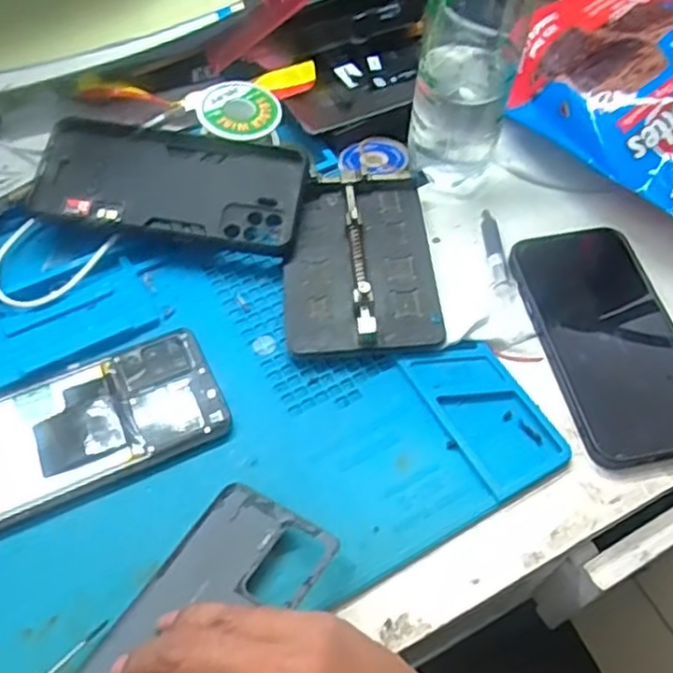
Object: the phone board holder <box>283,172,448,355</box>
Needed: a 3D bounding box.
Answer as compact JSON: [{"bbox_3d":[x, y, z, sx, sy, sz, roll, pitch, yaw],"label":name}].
[{"bbox_3d":[0.014,-0.049,0.413,0.088,0.016,0.125,-3,57,-3],"label":"phone board holder"}]

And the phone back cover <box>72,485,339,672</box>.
[{"bbox_3d":[-0.070,0.134,0.300,0.070,0.009,0.154,16,51,35],"label":"phone back cover"}]

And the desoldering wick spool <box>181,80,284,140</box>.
[{"bbox_3d":[-0.067,-0.150,0.458,0.052,0.014,0.061,-23,60,-15],"label":"desoldering wick spool"}]

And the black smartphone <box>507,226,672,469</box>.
[{"bbox_3d":[0.155,-0.001,0.394,0.075,0.010,0.146,-11,58,-8],"label":"black smartphone"}]

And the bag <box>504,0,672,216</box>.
[{"bbox_3d":[0.200,-0.169,0.458,0.134,0.066,0.188,-34,67,-20],"label":"bag"}]

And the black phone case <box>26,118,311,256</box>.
[{"bbox_3d":[-0.102,-0.098,0.433,0.164,0.011,0.077,9,61,1],"label":"black phone case"}]

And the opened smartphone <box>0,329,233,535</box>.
[{"bbox_3d":[-0.139,0.049,0.360,0.156,0.006,0.072,-23,60,-15],"label":"opened smartphone"}]

